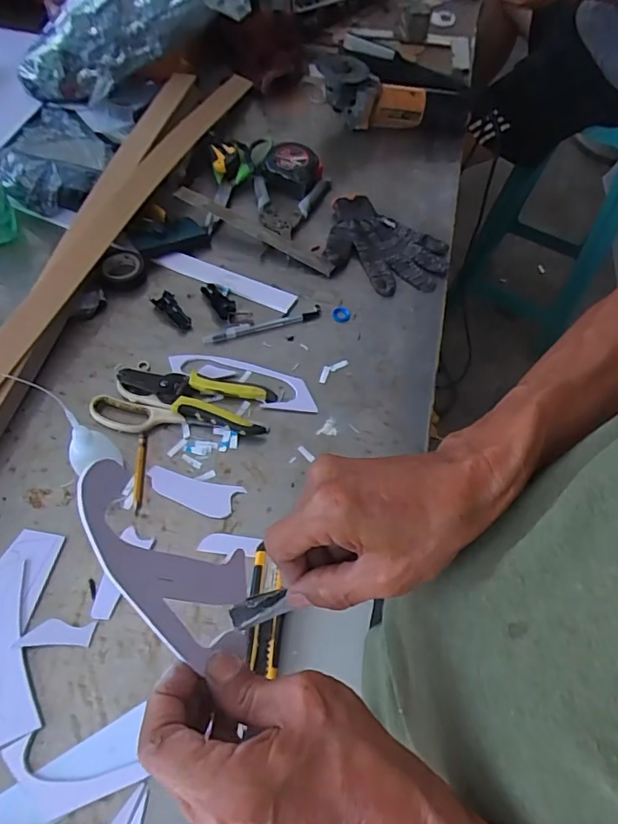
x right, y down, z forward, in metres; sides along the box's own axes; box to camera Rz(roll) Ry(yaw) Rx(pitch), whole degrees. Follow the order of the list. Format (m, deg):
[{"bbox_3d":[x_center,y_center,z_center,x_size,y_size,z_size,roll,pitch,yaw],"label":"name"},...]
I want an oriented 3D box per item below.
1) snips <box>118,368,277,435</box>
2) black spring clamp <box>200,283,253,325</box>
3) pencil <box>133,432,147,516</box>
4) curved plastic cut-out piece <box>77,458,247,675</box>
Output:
[{"bbox_3d":[-0.126,-0.021,0.575,0.171,0.021,0.063,16,58,6],"label":"snips"},{"bbox_3d":[-0.107,-0.135,0.655,0.087,0.012,0.034,34,62,16],"label":"black spring clamp"},{"bbox_3d":[-0.174,0.059,0.529,0.010,0.005,0.091,-3,58,-6],"label":"pencil"},{"bbox_3d":[-0.072,0.083,0.266,0.004,0.128,0.063,-14,44,35],"label":"curved plastic cut-out piece"}]

